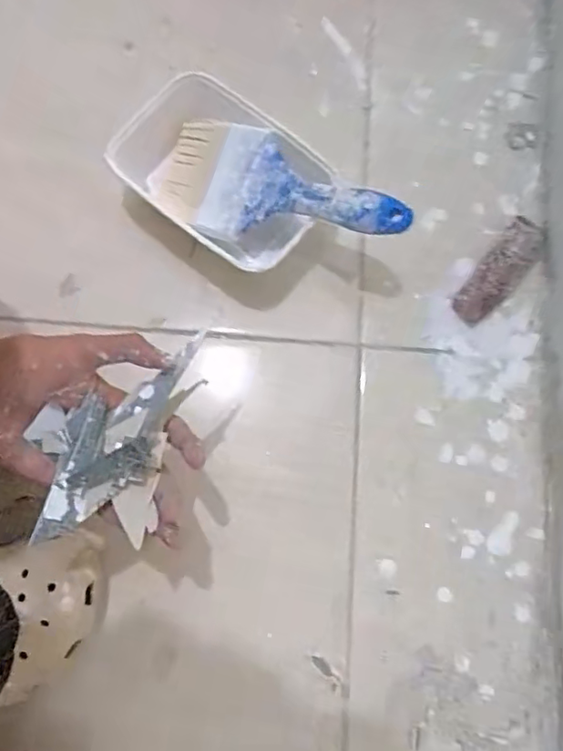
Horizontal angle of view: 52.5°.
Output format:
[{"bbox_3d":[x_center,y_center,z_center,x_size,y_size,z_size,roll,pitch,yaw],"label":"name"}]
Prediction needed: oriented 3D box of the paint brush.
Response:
[{"bbox_3d":[-0.006,-0.153,0.466,0.221,0.015,0.087,17,87,19],"label":"paint brush"}]

